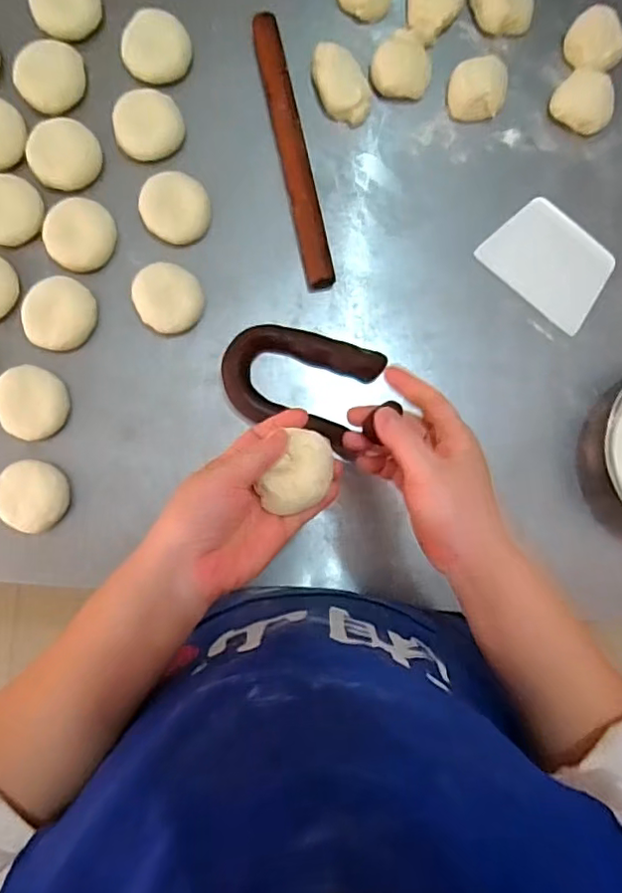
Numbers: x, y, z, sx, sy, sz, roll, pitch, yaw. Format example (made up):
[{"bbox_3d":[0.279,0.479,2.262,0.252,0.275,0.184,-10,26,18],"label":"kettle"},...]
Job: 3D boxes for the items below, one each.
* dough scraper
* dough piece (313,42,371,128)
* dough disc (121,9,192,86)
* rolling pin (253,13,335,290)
[{"bbox_3d":[0.251,-0.193,0.610,0.126,0.005,0.094,41,88,2],"label":"dough scraper"},{"bbox_3d":[0.028,-0.366,0.589,0.043,0.023,0.080,-39,90,-6],"label":"dough piece"},{"bbox_3d":[-0.154,-0.401,0.587,0.065,0.013,0.077,1,86,-4],"label":"dough disc"},{"bbox_3d":[-0.018,-0.297,0.584,0.027,0.021,0.277,-13,87,-5],"label":"rolling pin"}]

